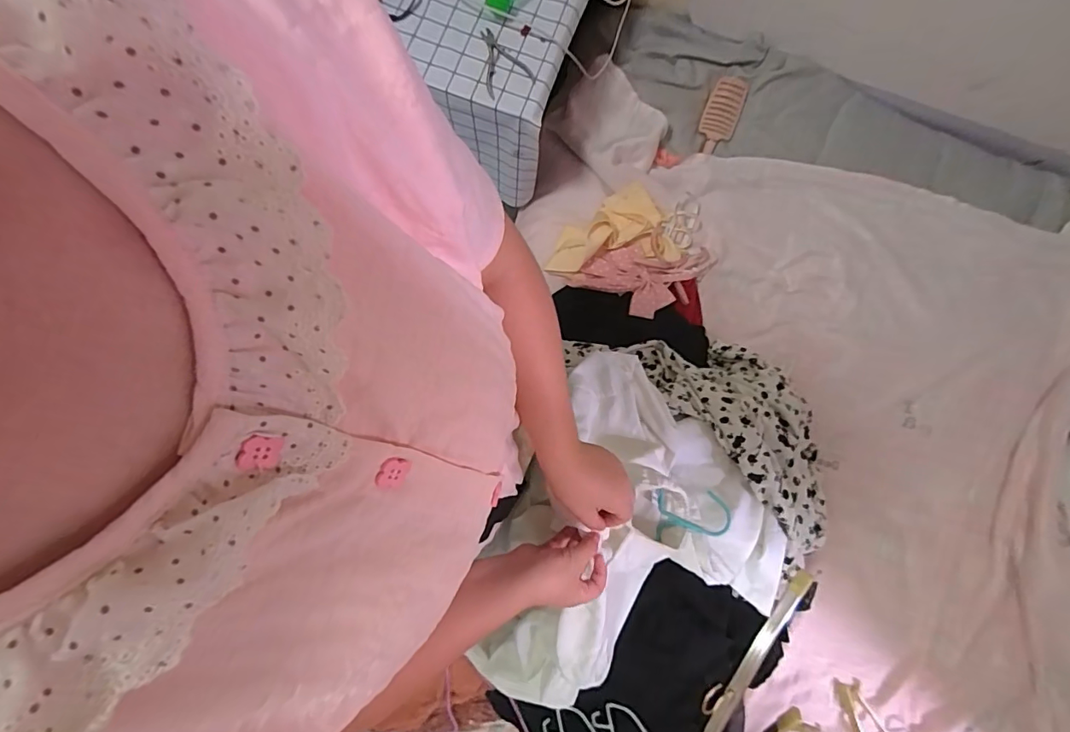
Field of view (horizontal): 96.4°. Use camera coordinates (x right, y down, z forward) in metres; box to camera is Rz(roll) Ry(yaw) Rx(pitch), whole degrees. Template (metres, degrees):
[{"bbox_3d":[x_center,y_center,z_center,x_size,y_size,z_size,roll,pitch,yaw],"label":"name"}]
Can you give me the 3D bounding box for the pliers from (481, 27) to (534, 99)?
[{"bbox_3d":[-0.041,-0.463,0.729,0.072,0.005,0.115,-7,83,-3],"label":"pliers"}]

